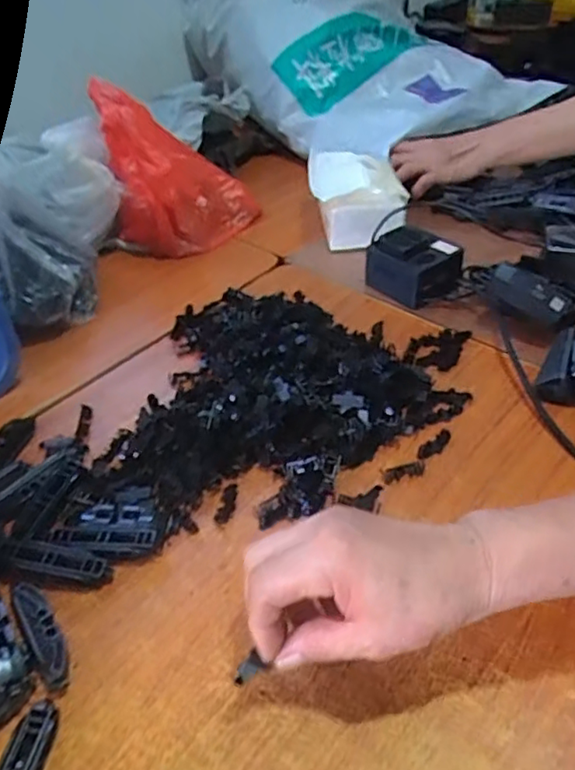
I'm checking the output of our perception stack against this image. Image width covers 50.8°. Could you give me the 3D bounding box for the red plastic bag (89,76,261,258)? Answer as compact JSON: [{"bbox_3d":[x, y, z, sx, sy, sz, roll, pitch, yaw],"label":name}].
[{"bbox_3d":[-0.126,-0.257,0.723,0.170,0.159,0.131,-10,42,-7],"label":"red plastic bag"}]

